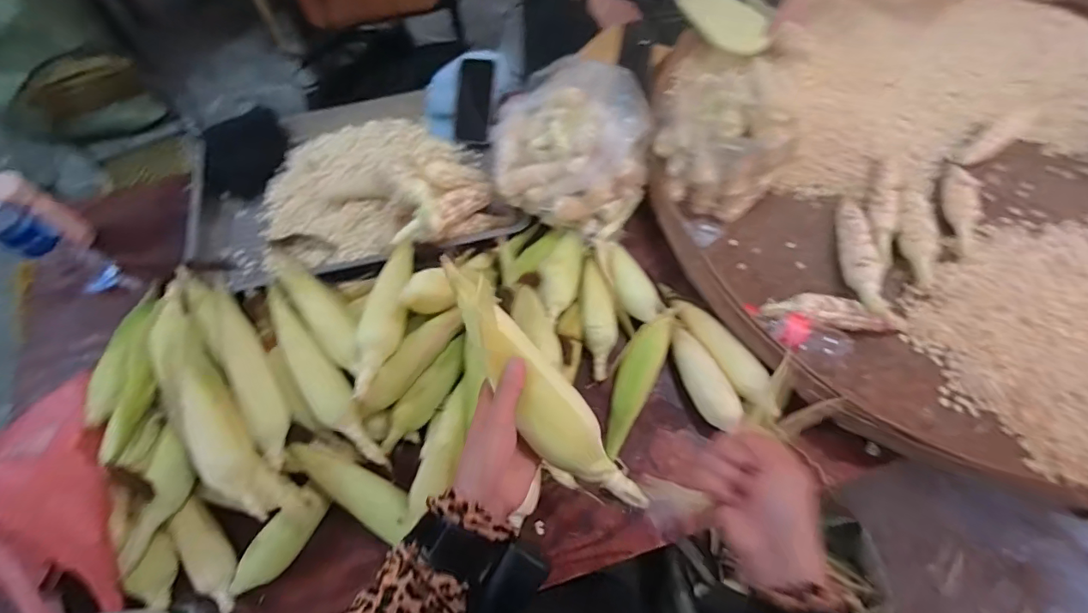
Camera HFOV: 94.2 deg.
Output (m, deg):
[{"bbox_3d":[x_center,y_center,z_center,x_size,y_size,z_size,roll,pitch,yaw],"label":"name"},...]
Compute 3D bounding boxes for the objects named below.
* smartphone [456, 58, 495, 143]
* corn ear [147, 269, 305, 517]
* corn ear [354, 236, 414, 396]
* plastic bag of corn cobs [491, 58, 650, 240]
[{"bbox_3d":[-0.137,-0.406,1.002,0.060,0.152,0.008,4,23,-16],"label":"smartphone"},{"bbox_3d":[-0.451,0.114,0.676,0.077,0.092,0.389,-32,67,-14],"label":"corn ear"},{"bbox_3d":[-0.217,-0.001,0.716,0.060,0.056,0.259,2,64,2],"label":"corn ear"},{"bbox_3d":[0.051,-0.278,0.850,0.256,0.146,0.251,15,65,9],"label":"plastic bag of corn cobs"}]

